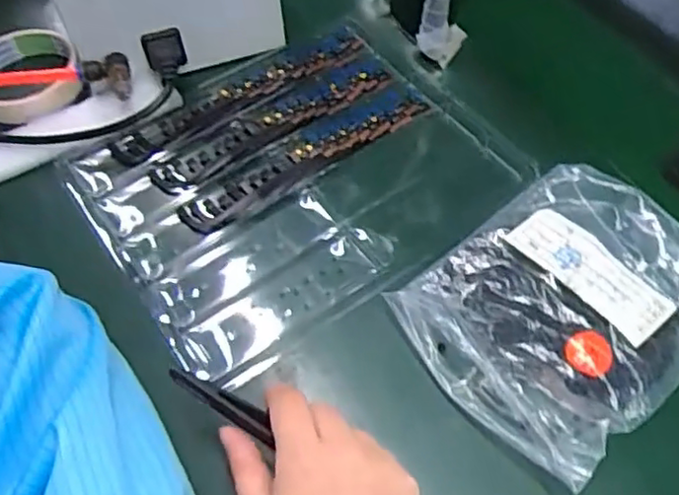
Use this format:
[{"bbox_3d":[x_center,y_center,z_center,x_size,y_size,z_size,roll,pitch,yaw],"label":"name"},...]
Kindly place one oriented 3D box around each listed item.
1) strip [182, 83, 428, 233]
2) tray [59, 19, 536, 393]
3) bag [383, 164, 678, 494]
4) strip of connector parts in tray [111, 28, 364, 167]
[{"bbox_3d":[-0.019,-0.066,0.460,0.195,0.005,0.034,-34,61,-17],"label":"strip"},{"bbox_3d":[-0.035,-0.053,0.461,0.255,0.019,0.225,-31,60,-16],"label":"tray"},{"bbox_3d":[0.130,0.032,0.378,0.170,0.024,0.137,-36,62,-19],"label":"bag"},{"bbox_3d":[-0.072,-0.117,0.500,0.212,0.008,0.031,-33,61,-17],"label":"strip of connector parts in tray"}]

